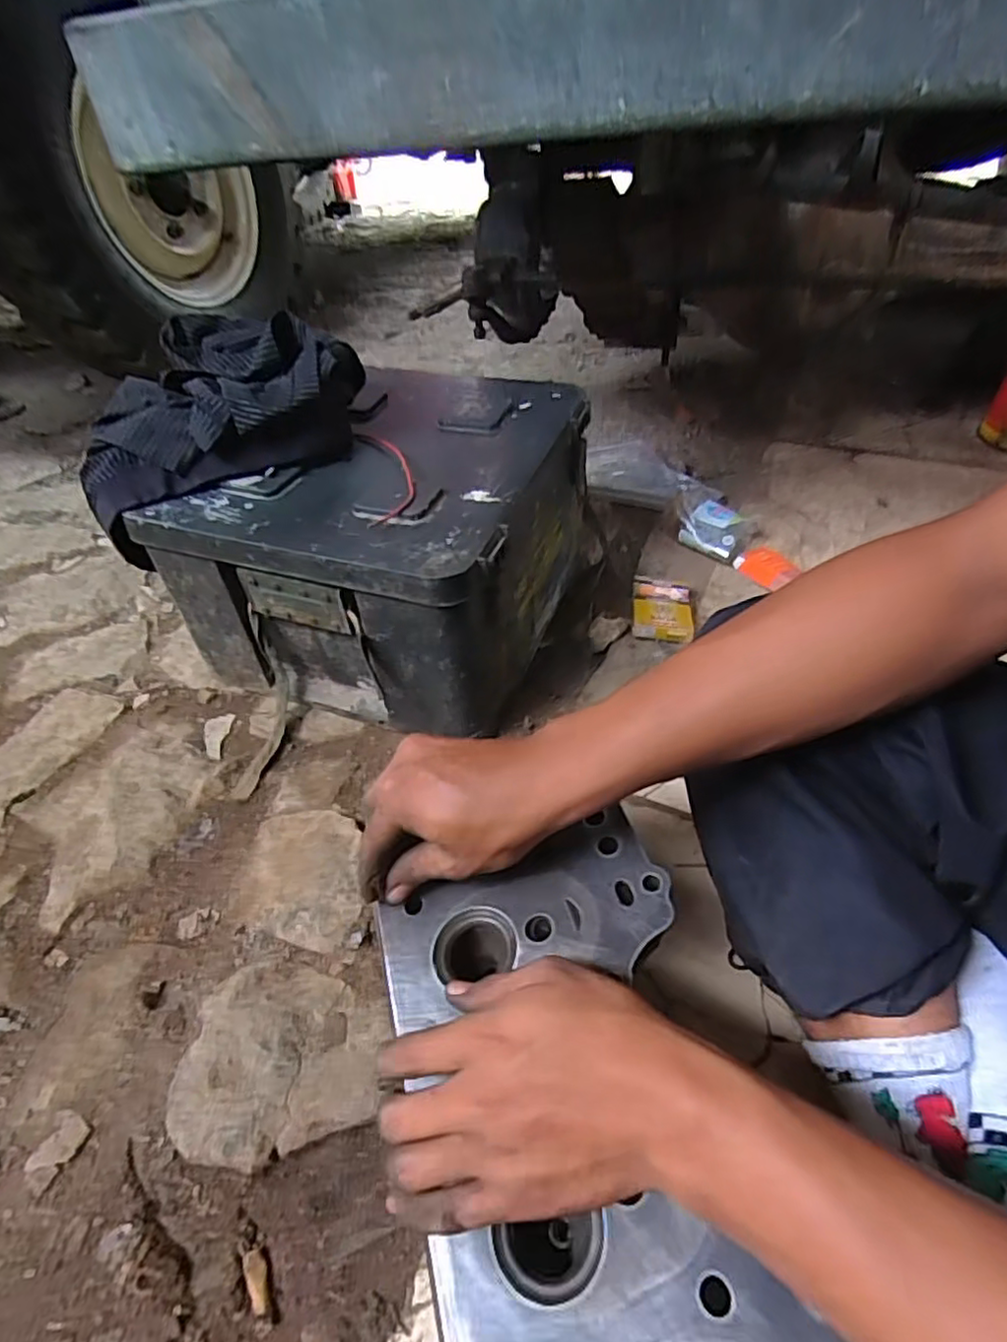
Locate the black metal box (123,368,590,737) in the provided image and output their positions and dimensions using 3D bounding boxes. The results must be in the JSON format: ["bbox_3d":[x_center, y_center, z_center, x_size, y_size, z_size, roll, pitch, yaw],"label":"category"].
[{"bbox_3d":[-0.117,-0.144,0.733,0.333,0.238,0.357,13,45,18],"label":"black metal box"}]

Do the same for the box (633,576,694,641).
[{"bbox_3d":[0.192,-0.071,0.779,0.068,0.029,0.093,4,44,10],"label":"box"}]

